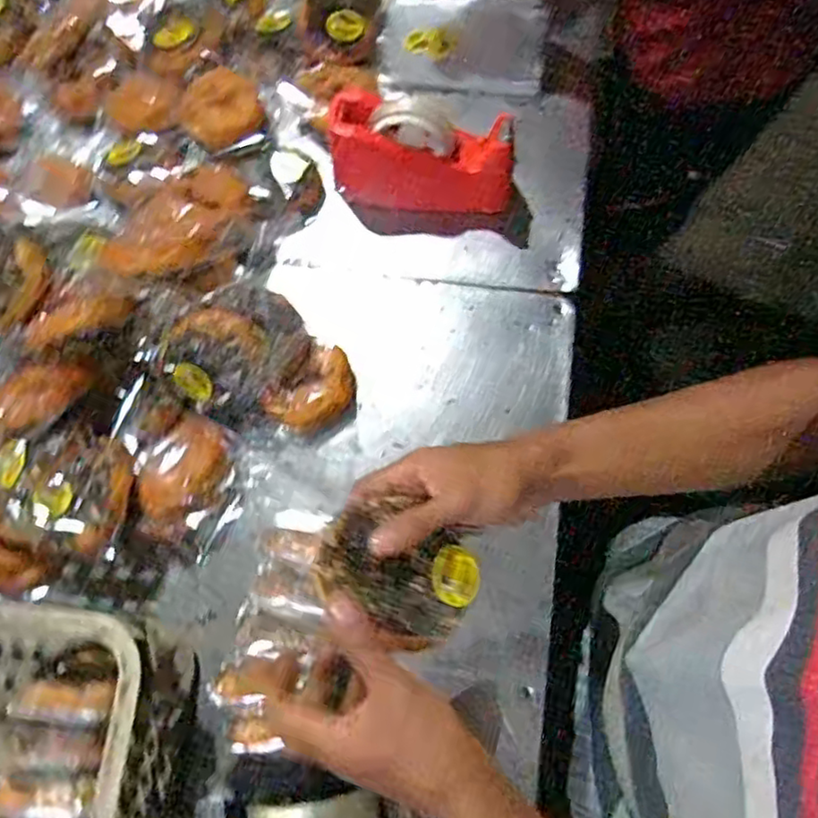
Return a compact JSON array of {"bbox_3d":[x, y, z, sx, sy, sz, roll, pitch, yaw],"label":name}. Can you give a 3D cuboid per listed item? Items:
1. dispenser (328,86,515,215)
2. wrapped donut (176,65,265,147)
[{"bbox_3d":[0.014,-0.272,0.725,0.197,0.109,0.075,12,72,7],"label":"dispenser"},{"bbox_3d":[-0.217,-0.342,0.753,0.088,0.025,0.101,-39,73,-10],"label":"wrapped donut"}]

